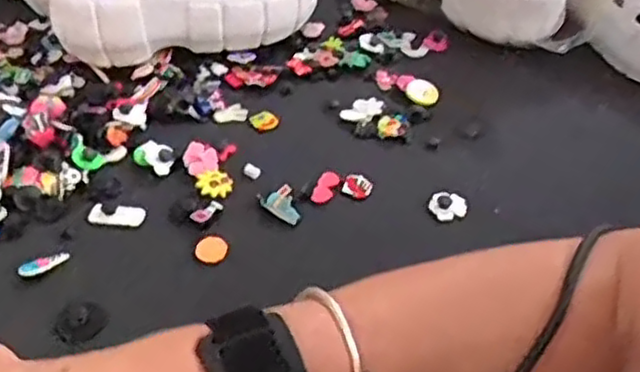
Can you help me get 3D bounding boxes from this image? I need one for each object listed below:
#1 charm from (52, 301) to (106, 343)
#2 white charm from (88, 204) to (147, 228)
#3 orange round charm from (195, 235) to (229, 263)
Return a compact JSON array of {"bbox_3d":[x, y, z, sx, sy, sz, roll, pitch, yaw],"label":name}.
[{"bbox_3d":[-0.158,0.088,0.465,0.033,0.004,0.030,1,43,-1],"label":"charm"},{"bbox_3d":[-0.153,0.022,0.531,0.041,0.005,0.019,0,43,-2],"label":"white charm"},{"bbox_3d":[-0.078,0.045,0.507,0.023,0.004,0.021,0,60,-1],"label":"orange round charm"}]

